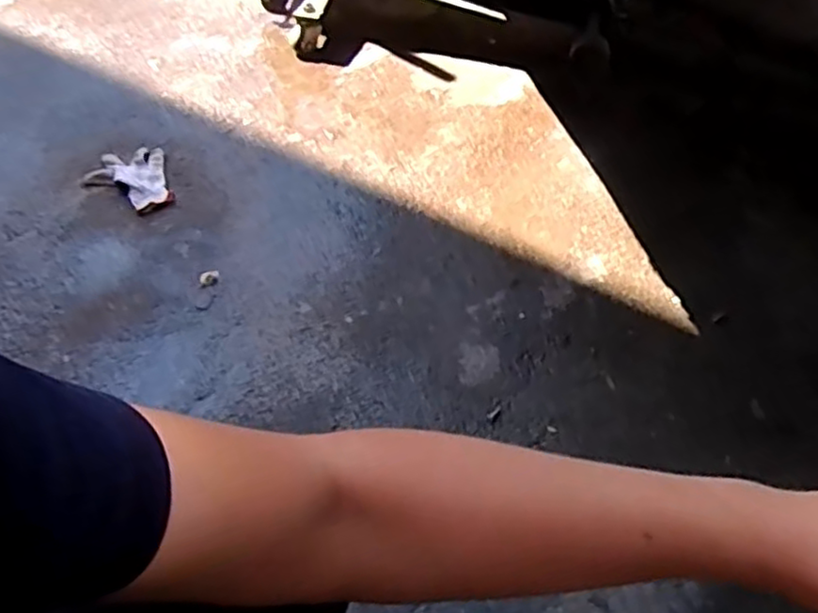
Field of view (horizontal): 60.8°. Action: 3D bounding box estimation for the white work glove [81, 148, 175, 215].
[{"bbox_3d":[-0.483,-0.214,1.192,0.135,0.020,0.161,-16,54,-13],"label":"white work glove"}]

